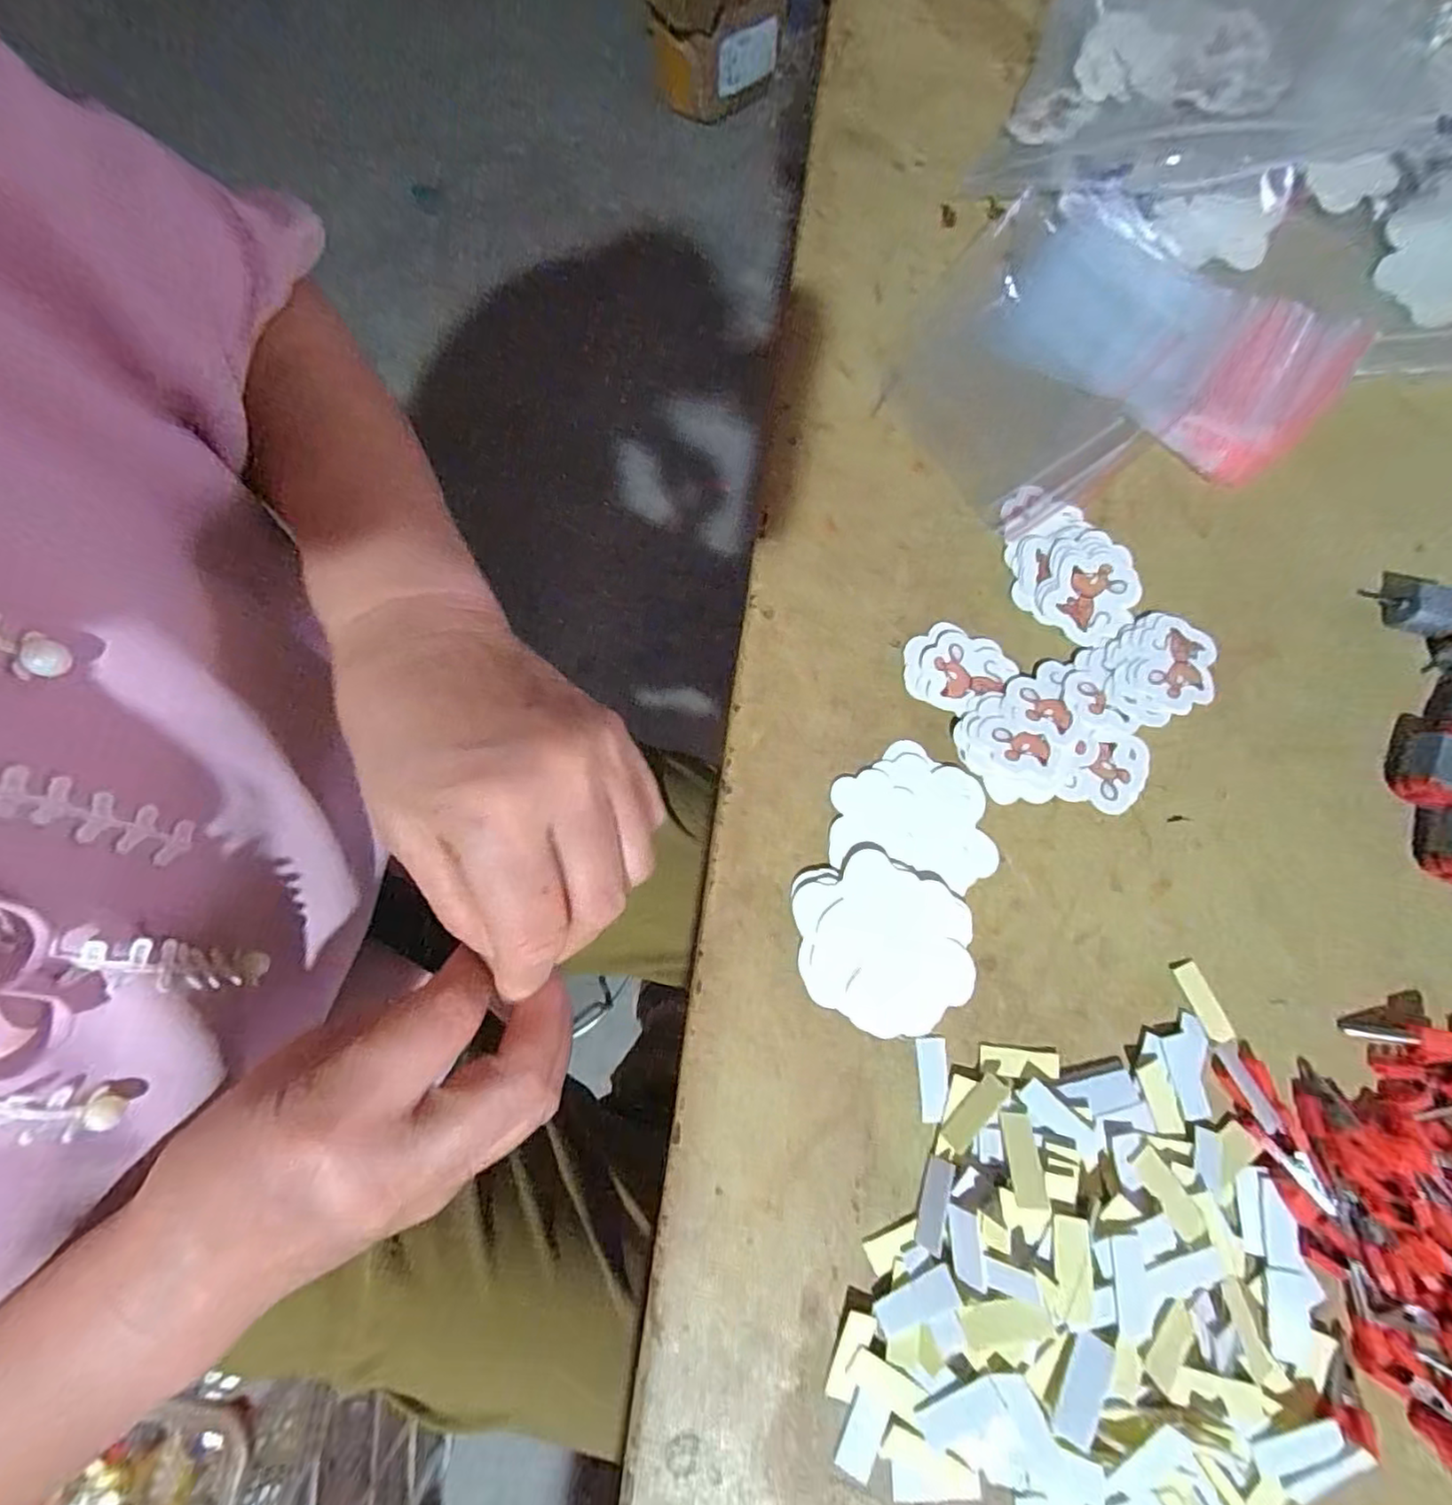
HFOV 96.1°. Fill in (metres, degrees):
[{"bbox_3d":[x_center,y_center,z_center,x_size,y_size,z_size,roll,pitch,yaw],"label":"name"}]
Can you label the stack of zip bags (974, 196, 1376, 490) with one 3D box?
[{"bbox_3d":[0.197,-0.191,0.299,0.150,0.018,0.089,37,80,9],"label":"stack of zip bags"}]

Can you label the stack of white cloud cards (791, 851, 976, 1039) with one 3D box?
[{"bbox_3d":[0.058,0.072,0.245,0.070,0.005,0.058,25,78,7],"label":"stack of white cloud cards"}]

